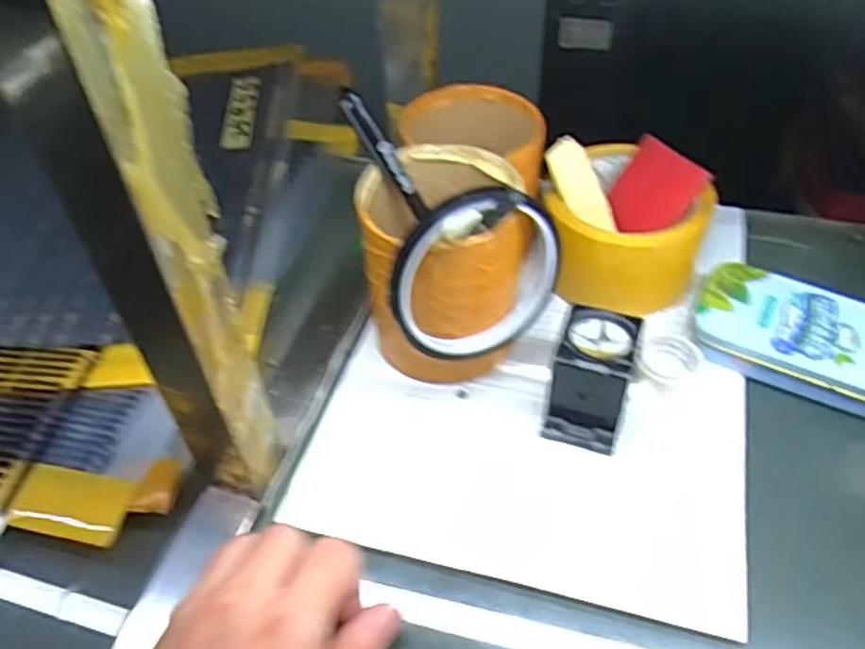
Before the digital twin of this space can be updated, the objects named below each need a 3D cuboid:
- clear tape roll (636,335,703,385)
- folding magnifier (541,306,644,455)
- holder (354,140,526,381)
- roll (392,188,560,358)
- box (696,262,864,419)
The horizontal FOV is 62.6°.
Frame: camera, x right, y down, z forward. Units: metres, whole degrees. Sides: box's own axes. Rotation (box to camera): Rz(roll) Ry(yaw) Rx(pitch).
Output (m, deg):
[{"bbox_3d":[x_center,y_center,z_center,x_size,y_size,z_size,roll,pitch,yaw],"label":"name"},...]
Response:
[{"bbox_3d":[0.124,0.019,0.383,0.034,0.011,0.028,-22,50,-16],"label":"clear tape roll"},{"bbox_3d":[0.080,0.027,0.357,0.036,0.050,0.053,14,50,15],"label":"folding magnifier"},{"bbox_3d":[0.008,-0.027,0.378,0.083,0.102,0.093,-8,48,-5],"label":"holder"},{"bbox_3d":[0.022,-0.023,0.336,0.084,0.090,0.022,-12,48,-8],"label":"roll"},{"bbox_3d":[0.198,0.008,0.382,0.107,0.023,0.063,21,52,21],"label":"box"}]

